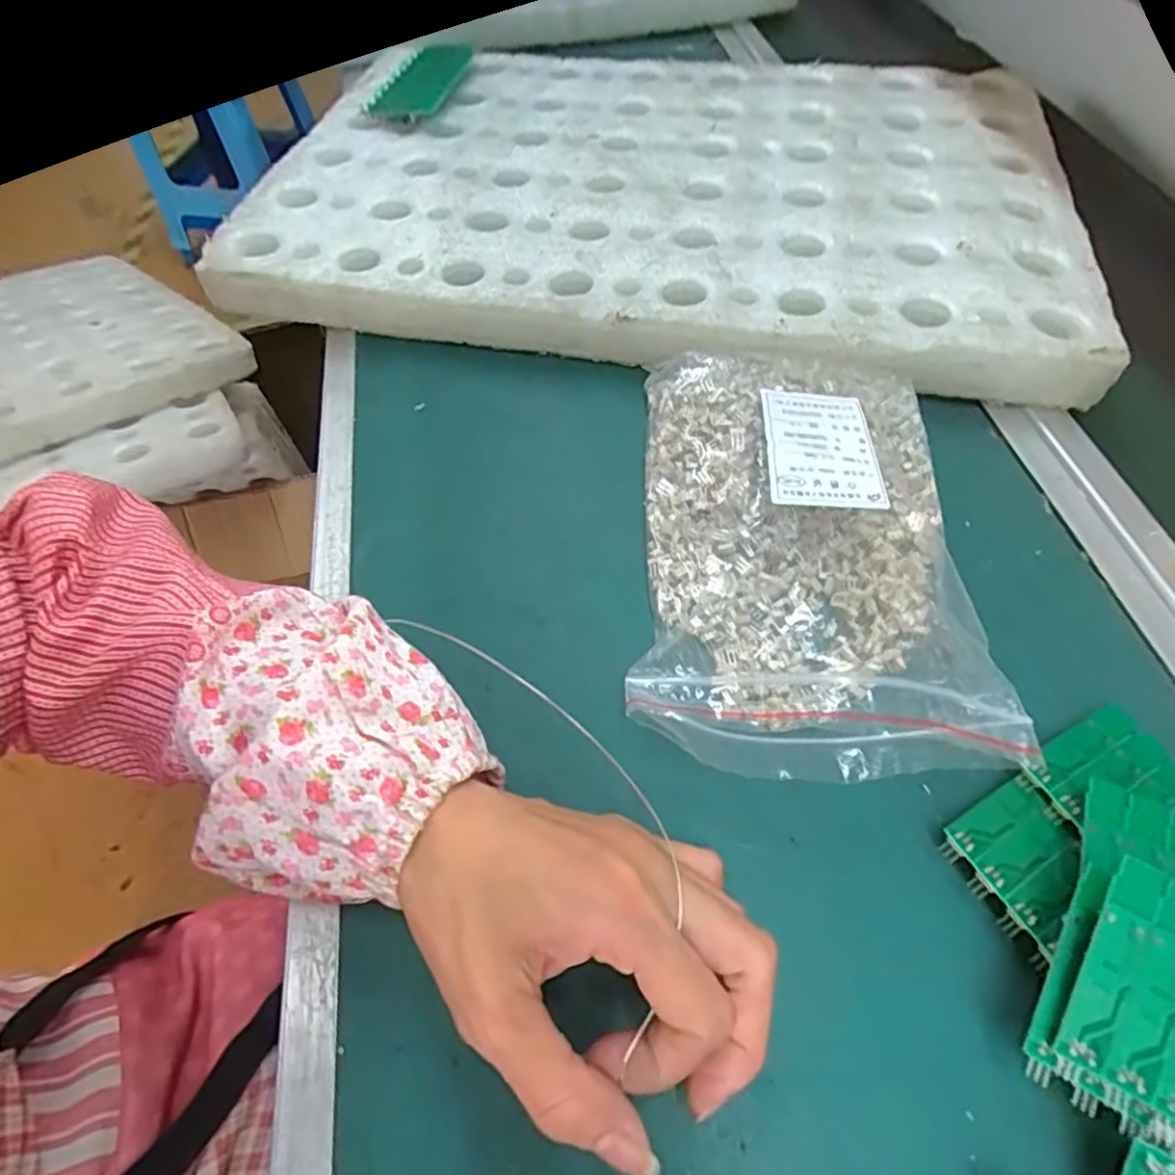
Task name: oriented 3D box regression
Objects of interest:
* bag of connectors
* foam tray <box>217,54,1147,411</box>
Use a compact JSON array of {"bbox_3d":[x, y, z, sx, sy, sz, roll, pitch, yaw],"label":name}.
[{"bbox_3d":[0.102,-0.029,0.314,0.154,0.050,0.230,2,57,3],"label":"bag of connectors"},{"bbox_3d":[0.053,-0.304,0.486,0.553,0.042,0.394,10,58,8],"label":"foam tray"}]

